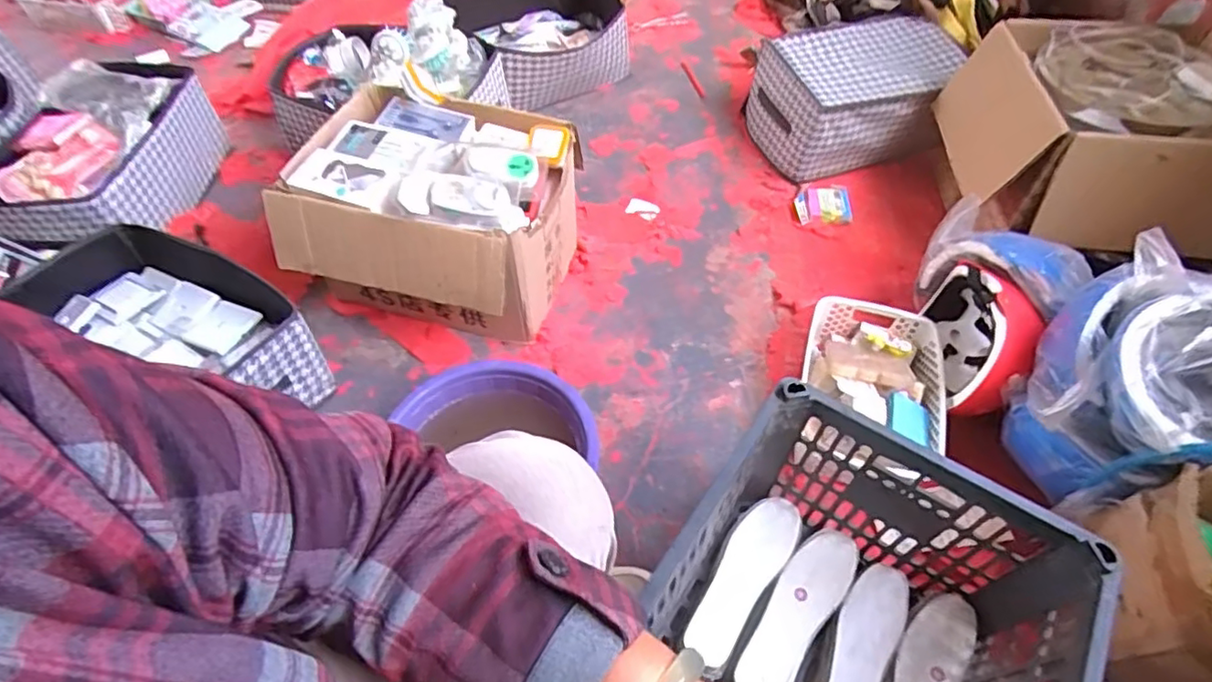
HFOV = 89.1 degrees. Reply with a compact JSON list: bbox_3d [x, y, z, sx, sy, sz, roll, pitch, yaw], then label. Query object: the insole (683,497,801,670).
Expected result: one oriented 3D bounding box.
[{"bbox_3d":[0.176,0.295,0.774,0.068,0.011,0.224,25,58,23],"label":"insole"}]

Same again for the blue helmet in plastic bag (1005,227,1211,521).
[{"bbox_3d":[0.694,0.054,0.731,0.298,0.223,0.258,8,53,6],"label":"blue helmet in plastic bag"}]

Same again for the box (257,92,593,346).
[{"bbox_3d":[-0.280,-0.199,1.038,0.408,0.296,0.338,12,53,10],"label":"box"}]

